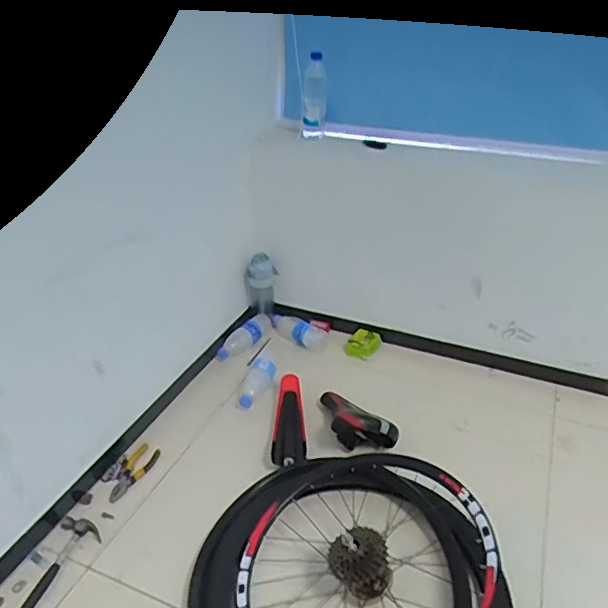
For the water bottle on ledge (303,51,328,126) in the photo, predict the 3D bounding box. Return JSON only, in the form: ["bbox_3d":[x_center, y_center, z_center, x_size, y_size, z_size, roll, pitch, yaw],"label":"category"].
[{"bbox_3d":[0.027,-0.558,1.450,0.067,0.199,0.060,3,32,1],"label":"water bottle on ledge"}]

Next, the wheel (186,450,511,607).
[{"bbox_3d":[0.061,0.465,0.972,0.507,0.150,0.516,1,32,-1],"label":"wheel"}]

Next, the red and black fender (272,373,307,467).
[{"bbox_3d":[-0.038,0.283,1.370,0.075,0.035,0.280,0,32,-3],"label":"red and black fender"}]

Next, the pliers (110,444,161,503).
[{"bbox_3d":[-0.385,0.380,1.251,0.062,0.012,0.159,13,34,17],"label":"pliers"}]

